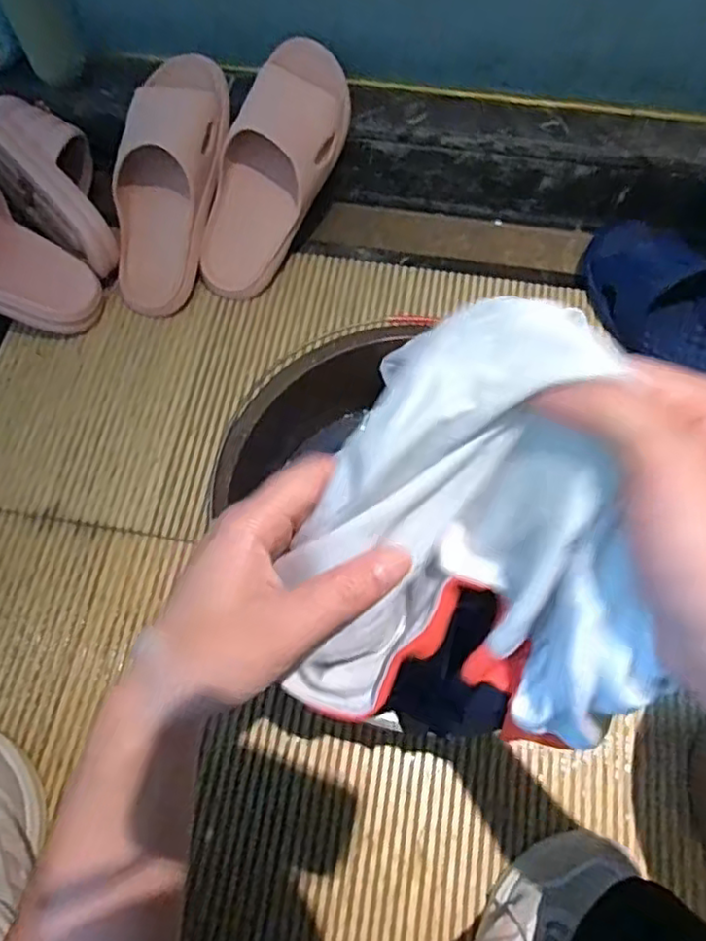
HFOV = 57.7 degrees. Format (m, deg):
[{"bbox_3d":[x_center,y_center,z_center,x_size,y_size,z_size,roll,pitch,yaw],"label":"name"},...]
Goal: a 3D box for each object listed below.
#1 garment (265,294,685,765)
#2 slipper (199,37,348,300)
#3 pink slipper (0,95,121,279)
[{"bbox_3d":[0.031,0.040,0.248,0.116,0.140,0.143,-12,69,-4],"label":"garment"},{"bbox_3d":[-0.083,-0.302,0.659,0.086,0.060,0.251,31,110,12],"label":"slipper"},{"bbox_3d":[-0.316,-0.312,0.683,0.100,0.087,0.234,-37,92,-12],"label":"pink slipper"}]

